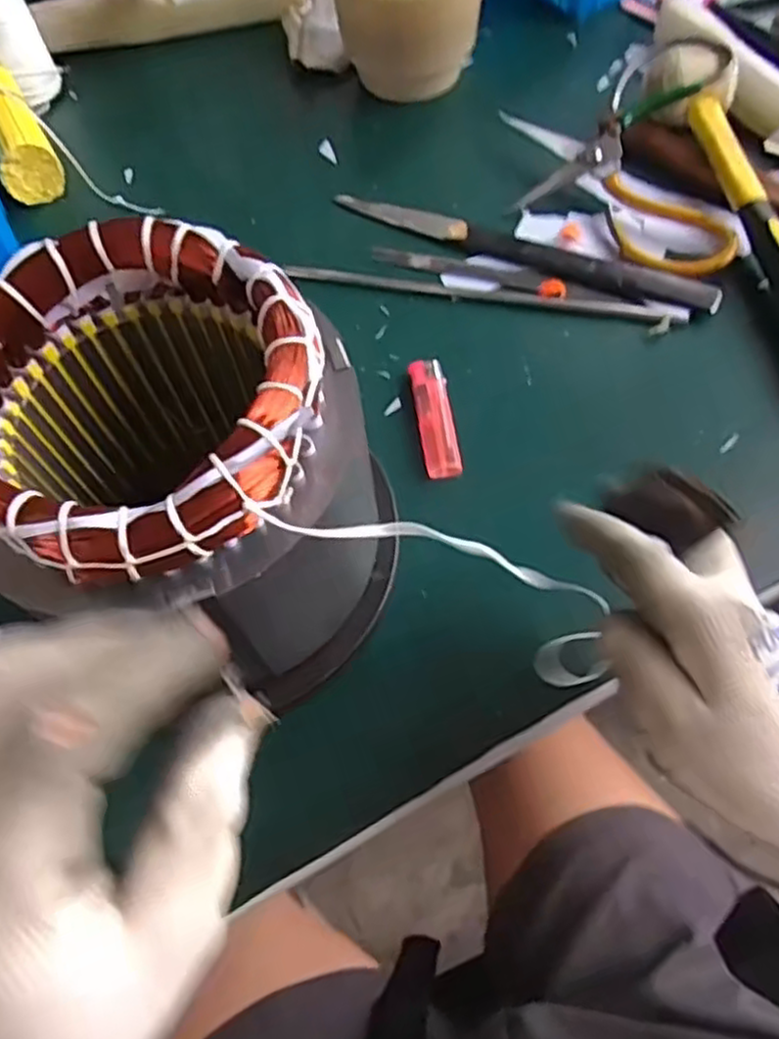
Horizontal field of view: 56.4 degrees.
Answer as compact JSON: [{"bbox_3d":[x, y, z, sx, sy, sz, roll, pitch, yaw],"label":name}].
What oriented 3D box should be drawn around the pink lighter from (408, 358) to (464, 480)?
[{"bbox_3d":[0.027,-0.060,0.429,0.021,0.011,0.077,-8,62,-1],"label":"pink lighter"}]

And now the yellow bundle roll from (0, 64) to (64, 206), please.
[{"bbox_3d":[-0.284,-0.293,0.549,0.043,0.051,0.125,-26,64,-10],"label":"yellow bundle roll"}]

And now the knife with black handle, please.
[{"bbox_3d":[0.089,-0.185,0.492,0.263,0.012,0.027,22,66,14],"label":"knife with black handle"}]

